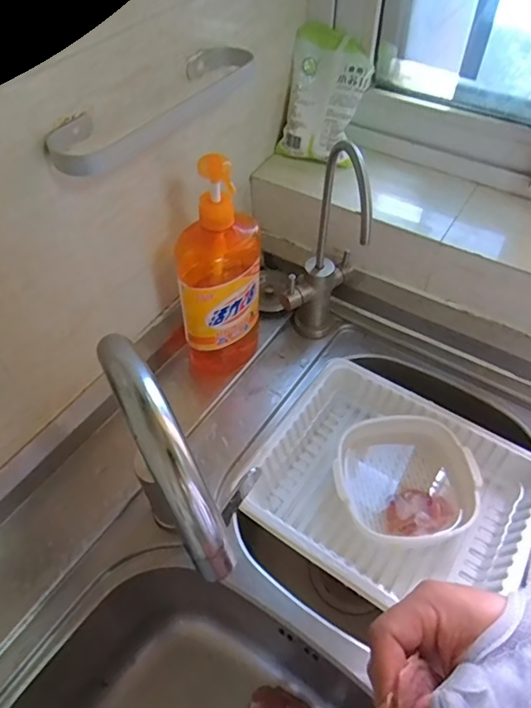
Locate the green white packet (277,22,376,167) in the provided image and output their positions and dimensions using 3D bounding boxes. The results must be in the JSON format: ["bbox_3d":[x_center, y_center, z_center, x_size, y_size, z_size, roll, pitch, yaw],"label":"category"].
[{"bbox_3d":[0.078,-0.336,0.661,0.102,0.155,0.027,19,19,14],"label":"green white packet"}]

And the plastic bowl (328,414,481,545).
[{"bbox_3d":[0.169,0.150,0.614,0.158,0.062,0.144,0,51,0],"label":"plastic bowl"}]

